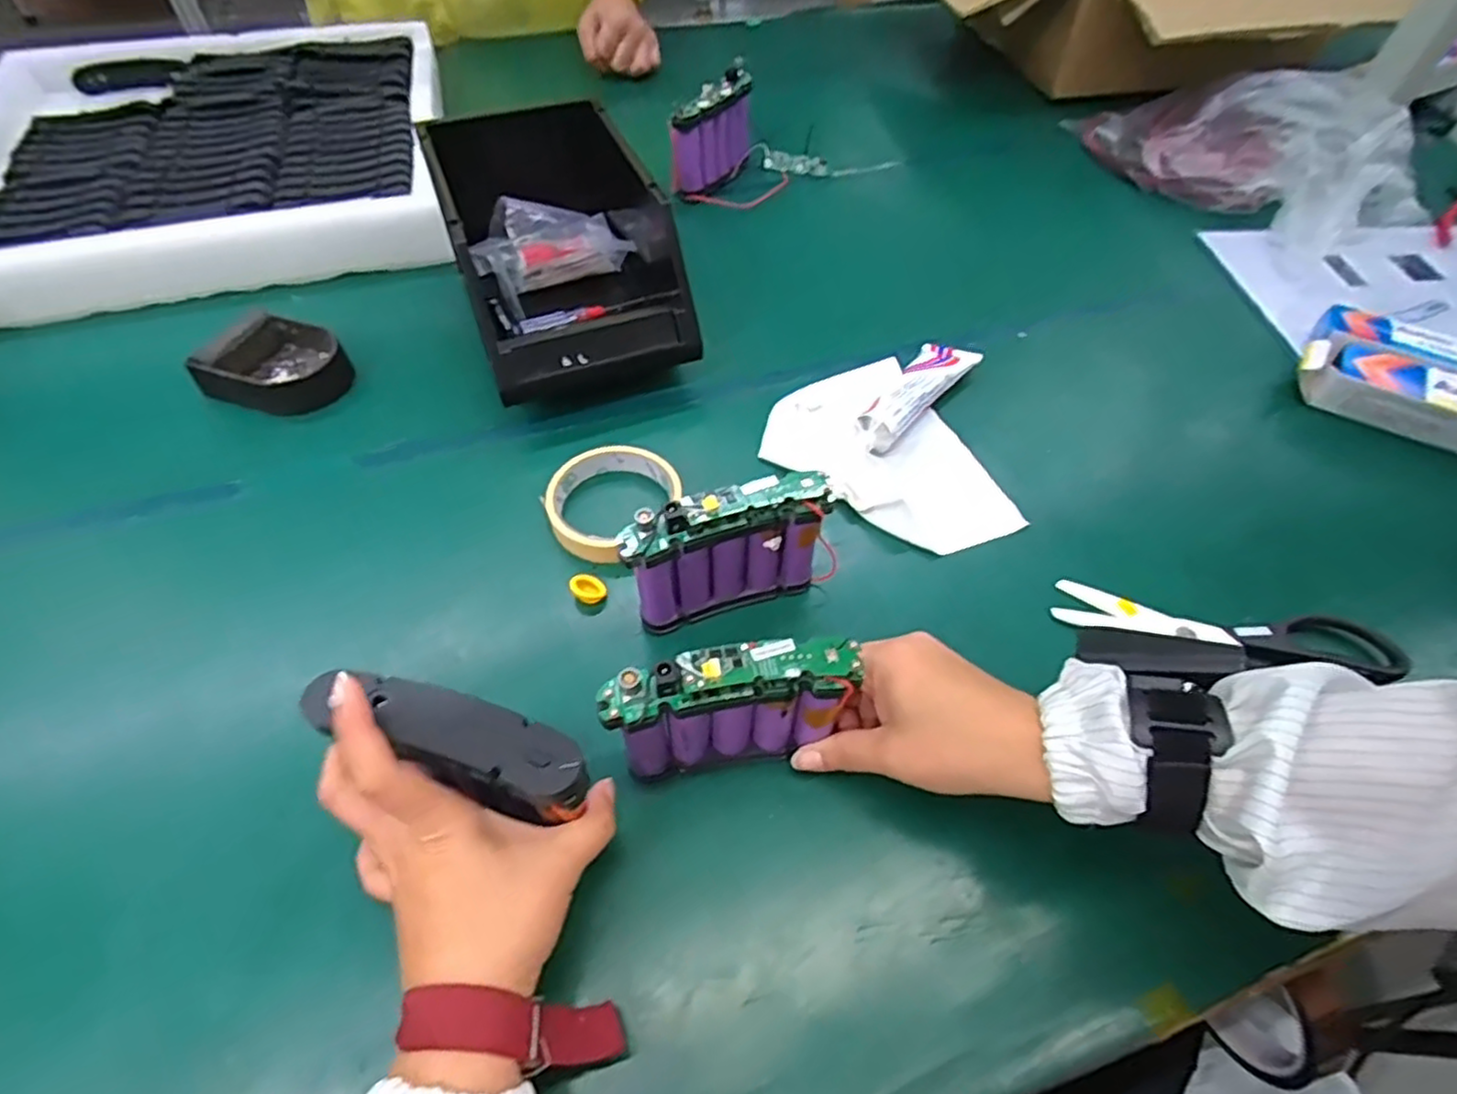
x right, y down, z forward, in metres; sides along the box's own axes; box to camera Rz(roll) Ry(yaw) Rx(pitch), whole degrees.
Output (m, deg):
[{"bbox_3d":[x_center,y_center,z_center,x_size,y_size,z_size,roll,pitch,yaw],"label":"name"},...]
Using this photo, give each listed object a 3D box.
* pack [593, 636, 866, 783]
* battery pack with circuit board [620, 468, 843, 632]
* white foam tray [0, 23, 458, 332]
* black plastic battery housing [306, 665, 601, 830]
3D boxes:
[{"bbox_3d":[0.001,0.080,0.344,0.112,0.092,0.024,-9,54,-5],"label":"pack"},{"bbox_3d":[0.004,0.003,0.405,0.121,0.094,0.024,-15,55,-12],"label":"battery pack with circuit board"},{"bbox_3d":[-0.541,-0.421,0.746,0.467,0.069,0.502,-13,54,-8],"label":"white foam tray"},{"bbox_3d":[-0.117,0.084,0.303,0.122,0.042,0.030,19,56,9],"label":"black plastic battery housing"}]

